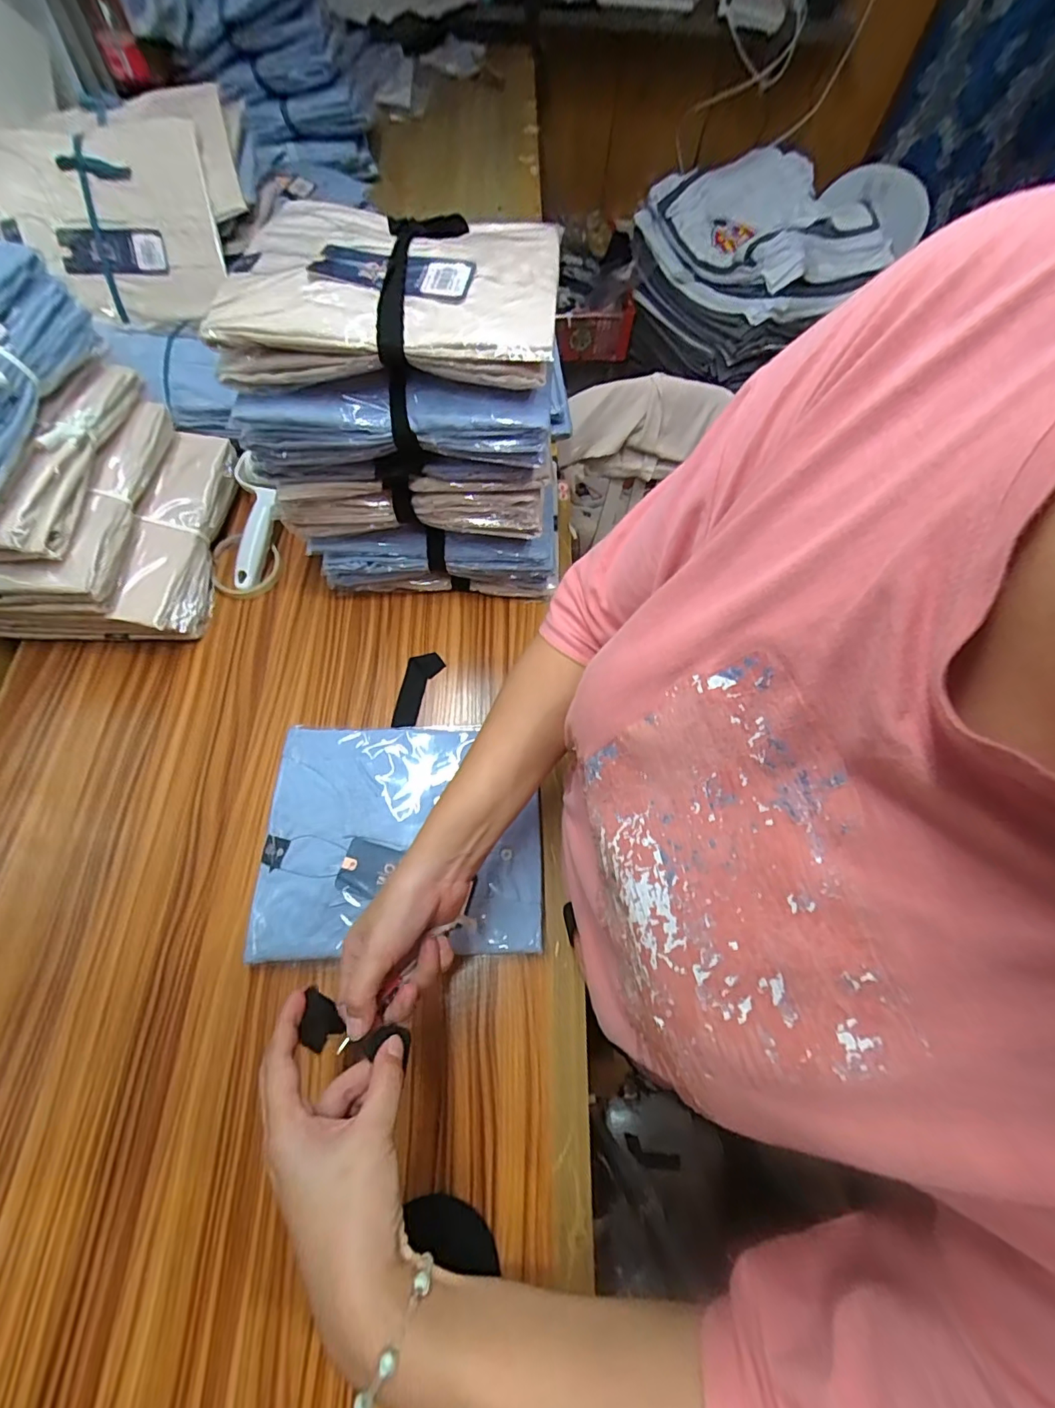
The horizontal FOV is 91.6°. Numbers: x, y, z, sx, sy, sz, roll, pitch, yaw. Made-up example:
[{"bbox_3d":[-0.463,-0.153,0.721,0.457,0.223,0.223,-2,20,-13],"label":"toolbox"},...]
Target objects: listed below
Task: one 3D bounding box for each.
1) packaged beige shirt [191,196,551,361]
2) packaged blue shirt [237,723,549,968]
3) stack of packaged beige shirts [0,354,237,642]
[{"bbox_3d":[-0.102,-0.335,0.397,0.245,0.023,0.181,4,66,-1],"label":"packaged beige shirt"},{"bbox_3d":[-0.116,0.121,0.488,0.248,0.037,0.211,0,67,-3],"label":"packaged blue shirt"},{"bbox_3d":[-0.488,-0.210,0.542,0.265,0.159,0.261,2,67,-2],"label":"stack of packaged beige shirts"}]

